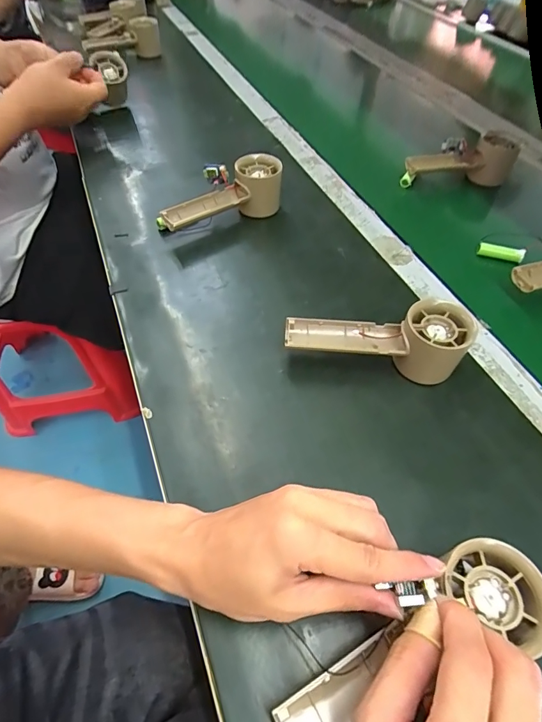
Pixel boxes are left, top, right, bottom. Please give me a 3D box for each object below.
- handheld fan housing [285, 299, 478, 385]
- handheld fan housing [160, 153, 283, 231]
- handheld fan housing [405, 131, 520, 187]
[{"bbox_3d":[0.094,-0.022,0.356,0.156,0.059,0.049,9,53,5],"label":"handheld fan housing"},{"bbox_3d":[-0.059,-0.196,0.484,0.155,0.060,0.056,-23,57,-18],"label":"handheld fan housing"},{"bbox_3d":[0.268,-0.284,0.564,0.146,0.047,0.056,-5,53,-5],"label":"handheld fan housing"}]

